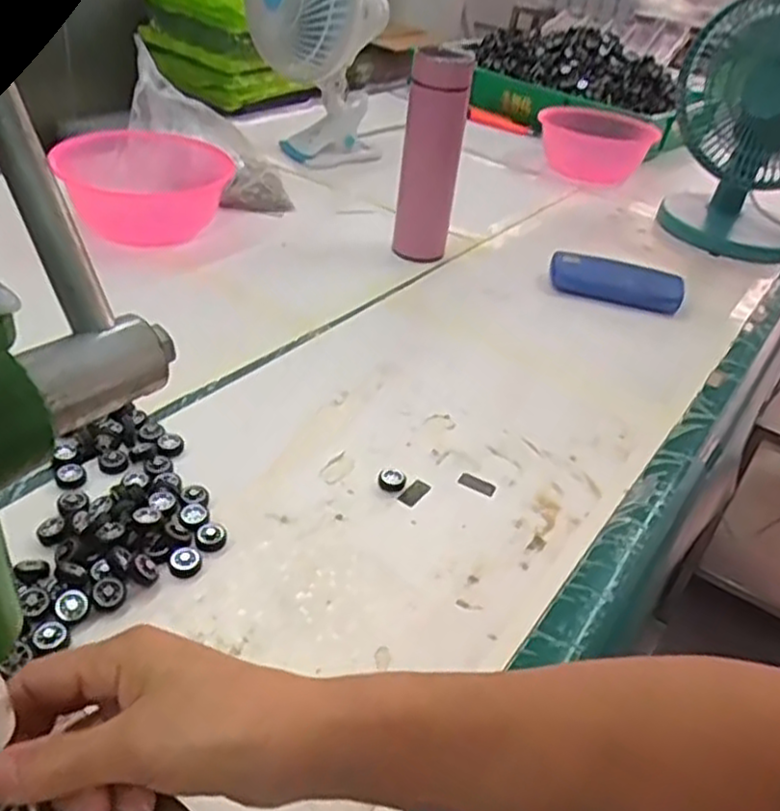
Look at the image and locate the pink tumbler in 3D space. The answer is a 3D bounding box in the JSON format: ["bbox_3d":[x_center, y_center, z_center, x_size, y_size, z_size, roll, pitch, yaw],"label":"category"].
[{"bbox_3d":[0.045,-0.269,0.833,0.062,0.231,0.054,6,35,-4],"label":"pink tumbler"}]

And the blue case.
[{"bbox_3d":[0.260,-0.140,0.865,0.152,0.041,0.052,15,35,8],"label":"blue case"}]

